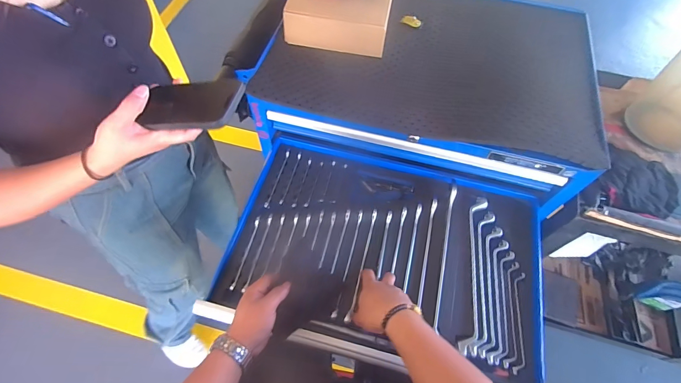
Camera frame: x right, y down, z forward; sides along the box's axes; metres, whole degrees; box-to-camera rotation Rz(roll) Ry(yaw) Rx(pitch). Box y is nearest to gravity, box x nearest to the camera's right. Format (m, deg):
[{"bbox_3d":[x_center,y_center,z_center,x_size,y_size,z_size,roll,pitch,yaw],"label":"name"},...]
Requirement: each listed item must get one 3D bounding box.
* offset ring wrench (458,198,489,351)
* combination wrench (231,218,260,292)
[{"bbox_3d":[0.258,0.146,0.667,0.032,0.021,0.310,14,61,6],"label":"offset ring wrench"},{"bbox_3d":[-0.185,0.118,0.680,0.008,0.012,0.150,13,61,5],"label":"combination wrench"}]

